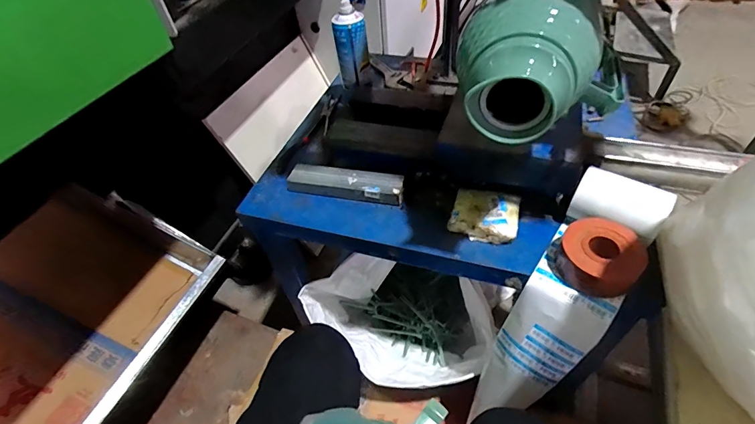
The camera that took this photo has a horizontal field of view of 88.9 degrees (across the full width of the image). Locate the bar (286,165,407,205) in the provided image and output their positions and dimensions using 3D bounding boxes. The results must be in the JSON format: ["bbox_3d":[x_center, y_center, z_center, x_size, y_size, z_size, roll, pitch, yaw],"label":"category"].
[{"bbox_3d":[-0.057,-0.050,0.662,0.200,0.035,0.047,10,51,15],"label":"bar"}]

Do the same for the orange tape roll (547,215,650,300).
[{"bbox_3d":[0.299,0.060,0.521,0.104,0.059,0.102,-3,49,4],"label":"orange tape roll"}]

